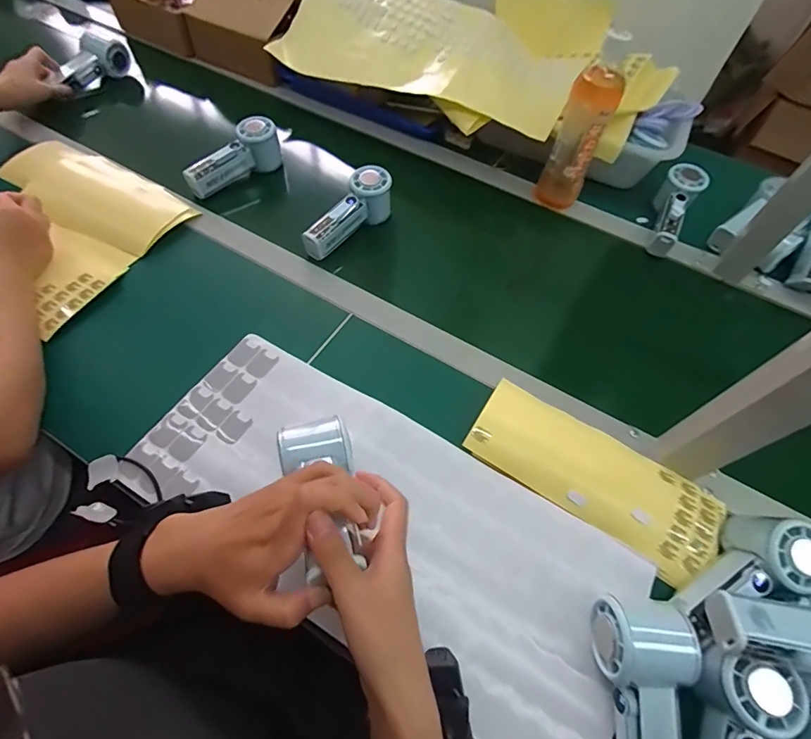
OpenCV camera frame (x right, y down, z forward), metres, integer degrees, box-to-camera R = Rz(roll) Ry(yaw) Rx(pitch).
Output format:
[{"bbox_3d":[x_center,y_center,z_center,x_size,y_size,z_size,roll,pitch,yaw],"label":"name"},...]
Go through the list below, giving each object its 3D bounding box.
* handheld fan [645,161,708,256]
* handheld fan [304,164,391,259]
[{"bbox_3d":[0.396,-0.232,0.639,0.054,0.060,0.155,23,77,10],"label":"handheld fan"},{"bbox_3d":[-0.072,-0.213,0.589,0.051,0.058,0.152,29,61,13],"label":"handheld fan"}]

